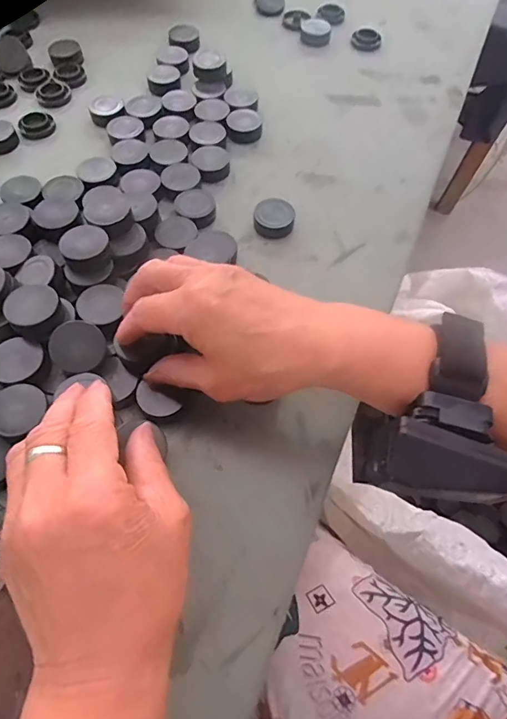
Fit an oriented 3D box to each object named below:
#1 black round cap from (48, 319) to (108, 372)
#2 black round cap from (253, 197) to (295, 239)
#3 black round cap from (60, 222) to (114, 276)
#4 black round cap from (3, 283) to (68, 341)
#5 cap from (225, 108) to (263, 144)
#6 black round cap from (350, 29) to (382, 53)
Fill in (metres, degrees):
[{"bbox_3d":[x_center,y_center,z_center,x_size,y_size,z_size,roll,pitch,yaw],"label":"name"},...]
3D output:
[{"bbox_3d":[-0.111,-0.007,0.278,0.032,0.012,0.032,-14,84,-21],"label":"black round cap"},{"bbox_3d":[0.017,-0.115,0.360,0.032,0.013,0.032,1,62,-2],"label":"black round cap"},{"bbox_3d":[-0.116,-0.077,0.309,0.032,0.015,0.030,1,62,-2],"label":"black round cap"},{"bbox_3d":[-0.139,-0.031,0.283,0.032,0.015,0.032,1,62,-2],"label":"black round cap"},{"bbox_3d":[-0.008,-0.217,0.412,0.033,0.015,0.033,1,62,-2],"label":"cap"},{"bbox_3d":[0.124,-0.352,0.486,0.033,0.008,0.031,1,62,-2],"label":"black round cap"}]

